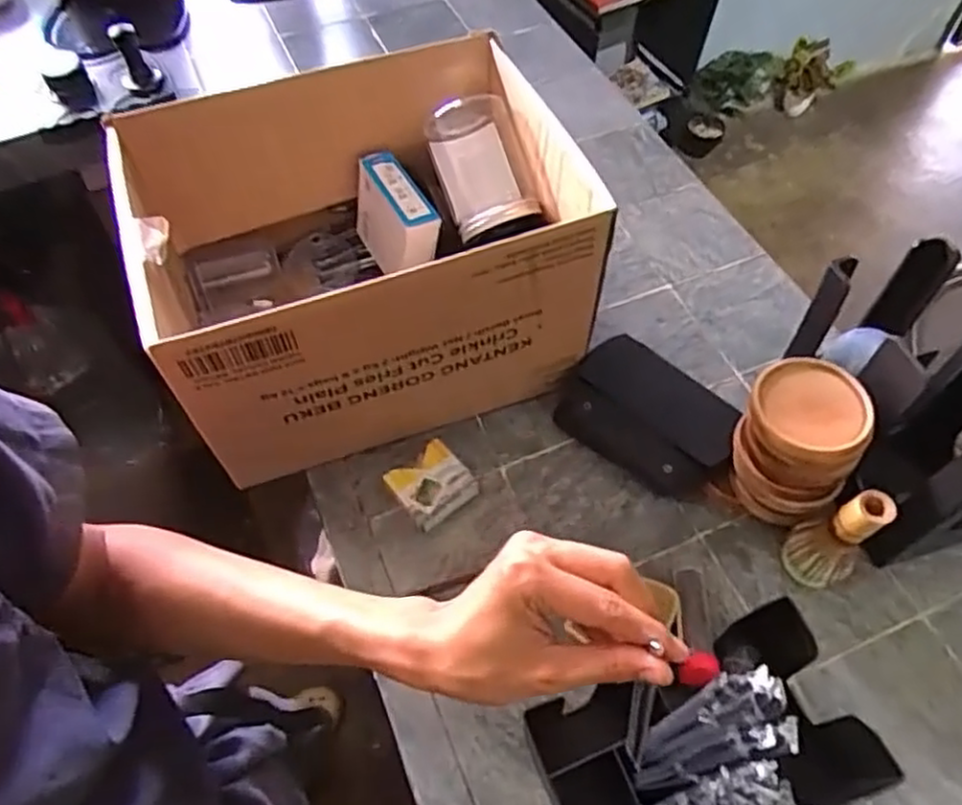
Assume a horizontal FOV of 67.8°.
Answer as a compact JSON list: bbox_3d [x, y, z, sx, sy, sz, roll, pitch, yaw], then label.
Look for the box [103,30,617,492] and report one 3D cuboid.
[{"bbox_3d":[-0.116,-0.144,0.740,0.392,0.252,0.300,-19,58,-12],"label":"box"}]

